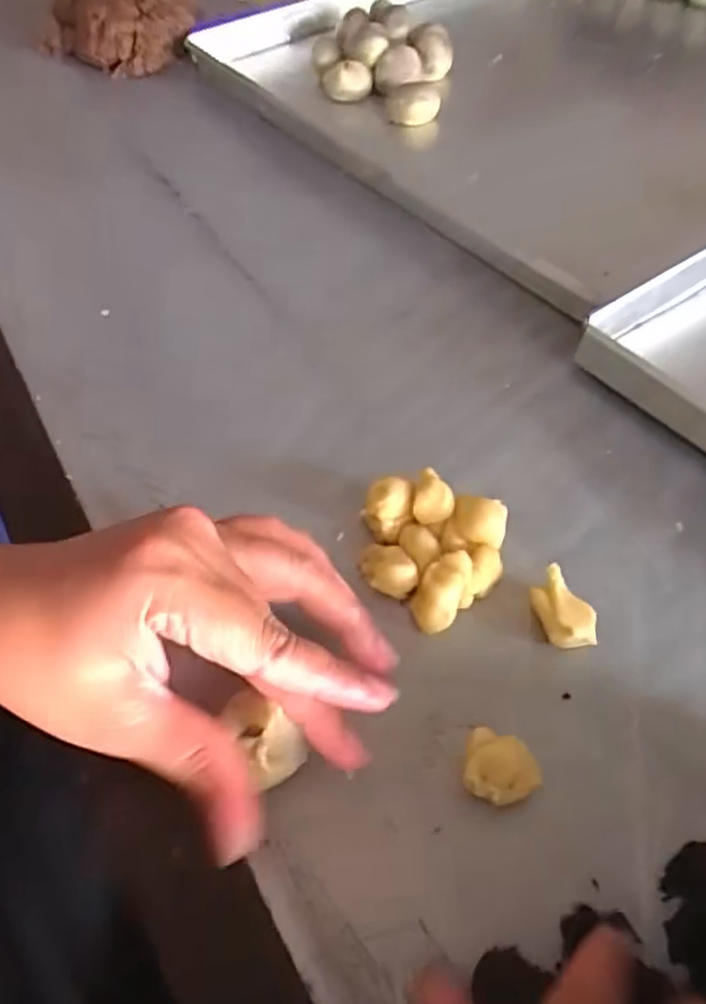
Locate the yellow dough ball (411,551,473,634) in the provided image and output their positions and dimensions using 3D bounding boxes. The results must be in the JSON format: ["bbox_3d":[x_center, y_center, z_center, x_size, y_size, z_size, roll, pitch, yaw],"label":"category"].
[{"bbox_3d":[0.039,0.040,0.295,0.023,0.024,0.030,11,54,10],"label":"yellow dough ball"}]

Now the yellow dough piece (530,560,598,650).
[{"bbox_3d":[0.088,0.046,0.291,0.022,0.015,0.035,-9,53,-4],"label":"yellow dough piece"}]

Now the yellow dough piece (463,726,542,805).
[{"bbox_3d":[0.054,0.100,0.251,0.027,0.016,0.023,16,55,14],"label":"yellow dough piece"}]

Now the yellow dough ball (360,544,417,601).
[{"bbox_3d":[0.015,0.029,0.305,0.020,0.017,0.028,-20,55,-13],"label":"yellow dough ball"}]

